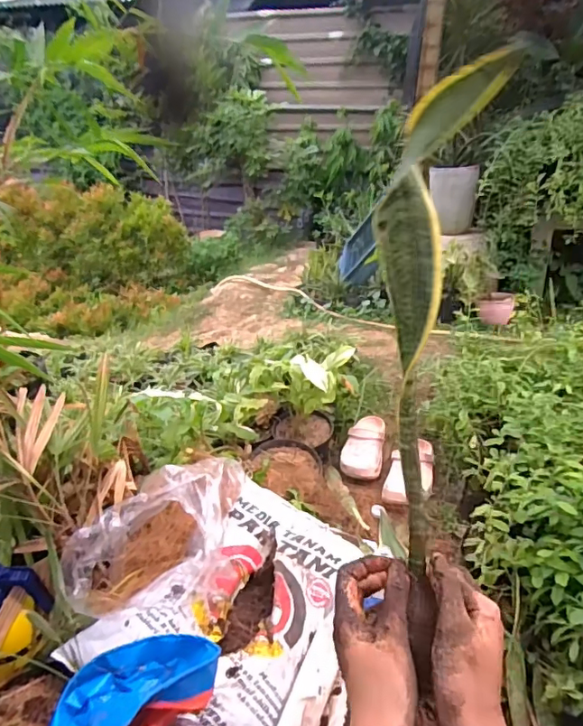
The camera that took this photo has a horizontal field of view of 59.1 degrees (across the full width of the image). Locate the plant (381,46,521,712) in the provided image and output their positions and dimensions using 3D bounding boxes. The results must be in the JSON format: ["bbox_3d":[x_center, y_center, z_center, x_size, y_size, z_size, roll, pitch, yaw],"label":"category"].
[{"bbox_3d":[0.092,0.030,0.363,0.069,0.377,0.040,1,11,2],"label":"plant"}]

